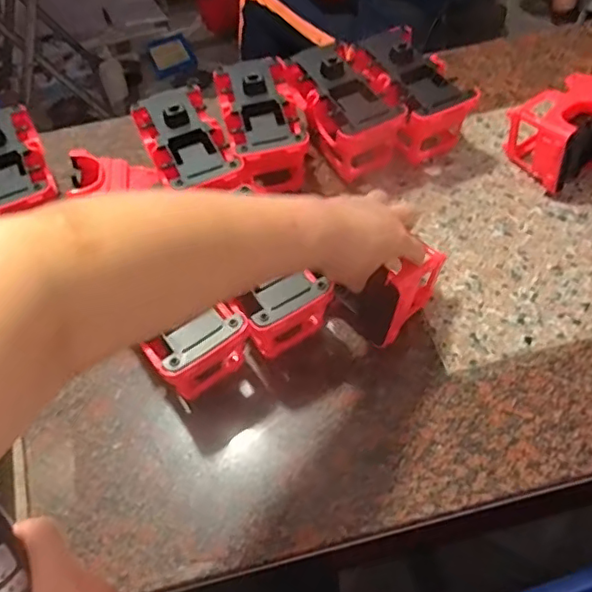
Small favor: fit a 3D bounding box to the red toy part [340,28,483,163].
[{"bbox_3d":[0.128,-0.228,0.674,0.099,0.089,0.155,-26,57,-13],"label":"red toy part"}]

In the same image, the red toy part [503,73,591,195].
[{"bbox_3d":[0.315,-0.195,0.645,0.159,0.082,0.093,-28,58,-15],"label":"red toy part"}]

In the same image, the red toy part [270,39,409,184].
[{"bbox_3d":[0.049,-0.208,0.658,0.082,0.094,0.152,-27,58,-14],"label":"red toy part"}]

